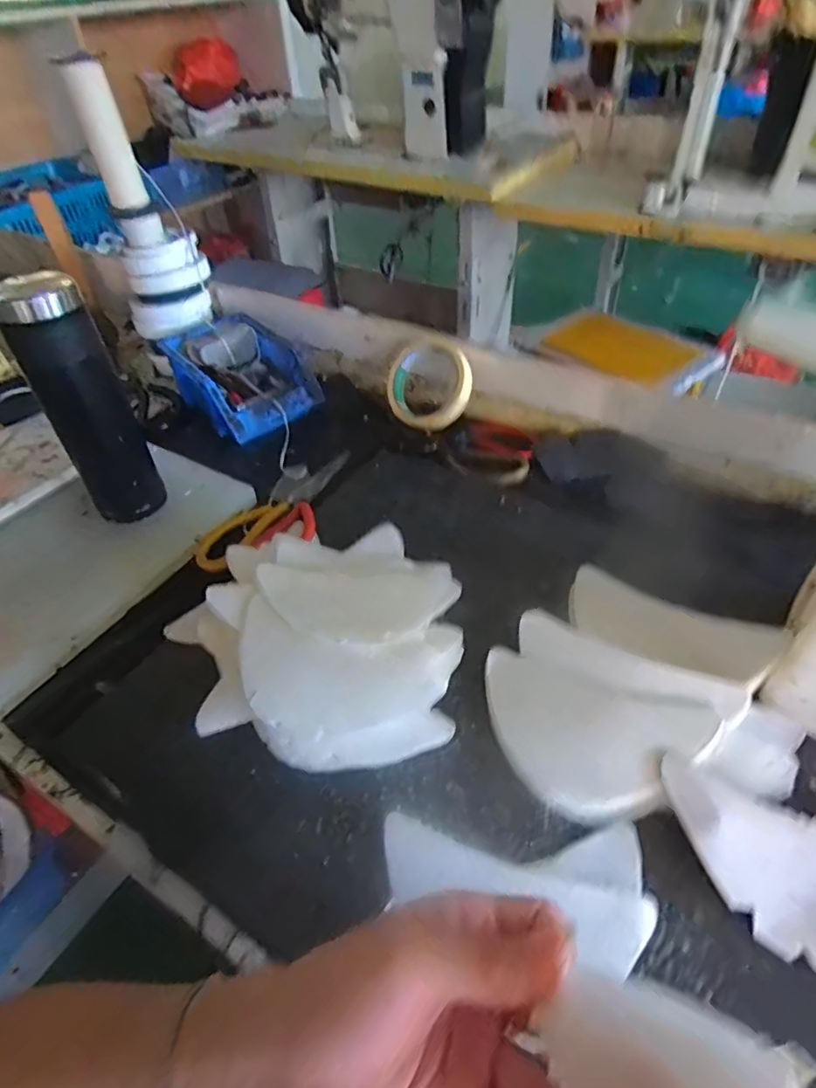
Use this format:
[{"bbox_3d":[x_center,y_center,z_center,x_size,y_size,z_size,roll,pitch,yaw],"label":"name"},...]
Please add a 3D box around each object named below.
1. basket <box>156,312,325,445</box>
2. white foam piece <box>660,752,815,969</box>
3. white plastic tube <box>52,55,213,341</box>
[{"bbox_3d":[-0.213,-0.212,0.693,0.129,0.068,0.213,-30,50,-24],"label":"basket"},{"bbox_3d":[0.215,0.178,0.303,0.145,0.016,0.077,12,47,16],"label":"white foam piece"},{"bbox_3d":[-0.313,-0.394,0.666,0.107,0.261,0.104,-20,48,-13],"label":"white plastic tube"}]

